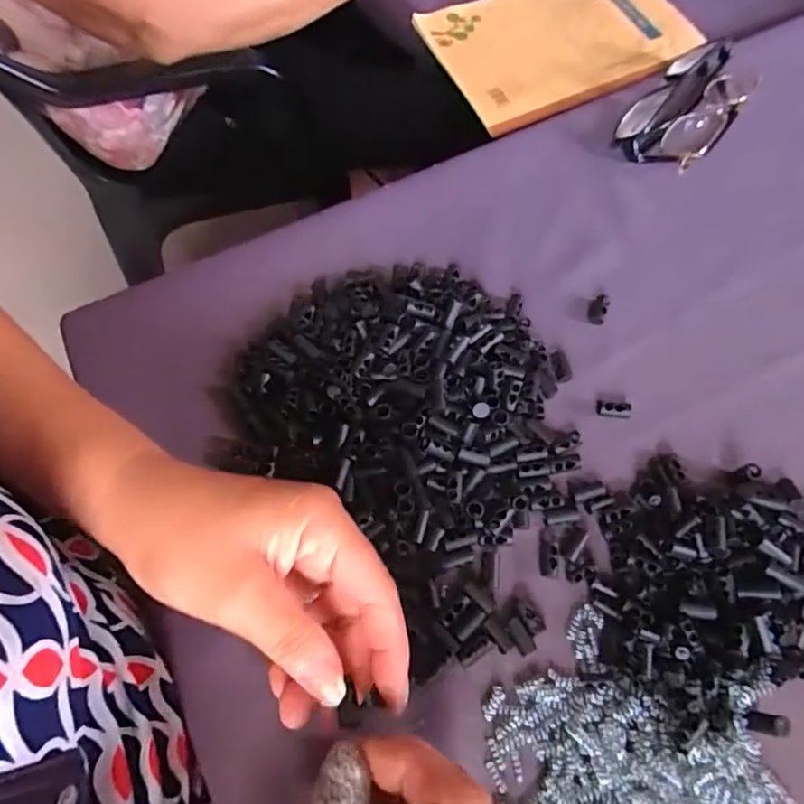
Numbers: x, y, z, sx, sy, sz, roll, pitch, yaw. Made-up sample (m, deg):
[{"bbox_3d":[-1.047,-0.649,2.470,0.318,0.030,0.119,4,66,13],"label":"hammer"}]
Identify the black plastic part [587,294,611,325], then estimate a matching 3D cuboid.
[{"bbox_3d":[0.124,-0.058,0.360,0.011,0.010,0.018,20,68,10],"label":"black plastic part"}]

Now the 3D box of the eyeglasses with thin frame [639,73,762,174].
[{"bbox_3d":[0.228,-0.213,0.417,0.034,0.029,0.131,39,72,17],"label":"eyeglasses with thin frame"}]

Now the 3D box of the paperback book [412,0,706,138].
[{"bbox_3d":[0.134,-0.307,0.481,0.206,0.011,0.152,-22,67,-8],"label":"paperback book"}]

